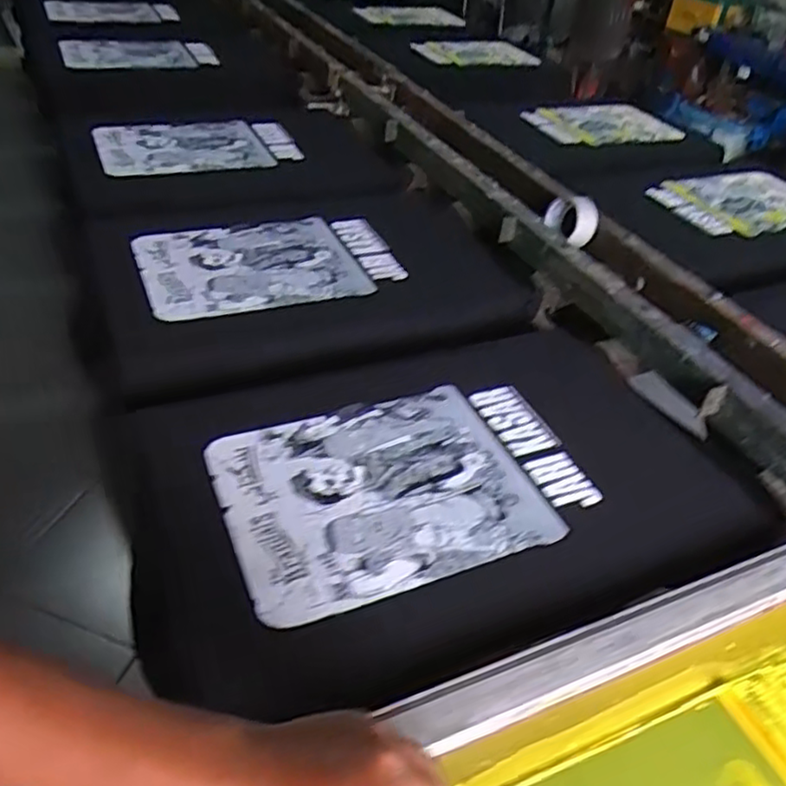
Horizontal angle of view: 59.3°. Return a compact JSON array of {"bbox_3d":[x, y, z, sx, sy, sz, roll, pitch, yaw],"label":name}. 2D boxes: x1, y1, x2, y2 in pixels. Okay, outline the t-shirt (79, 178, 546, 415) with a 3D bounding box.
[{"bbox_3d":[-0.124,-0.193,1.134,0.686,0.108,0.461,-10,40,-19],"label":"t-shirt"}]

